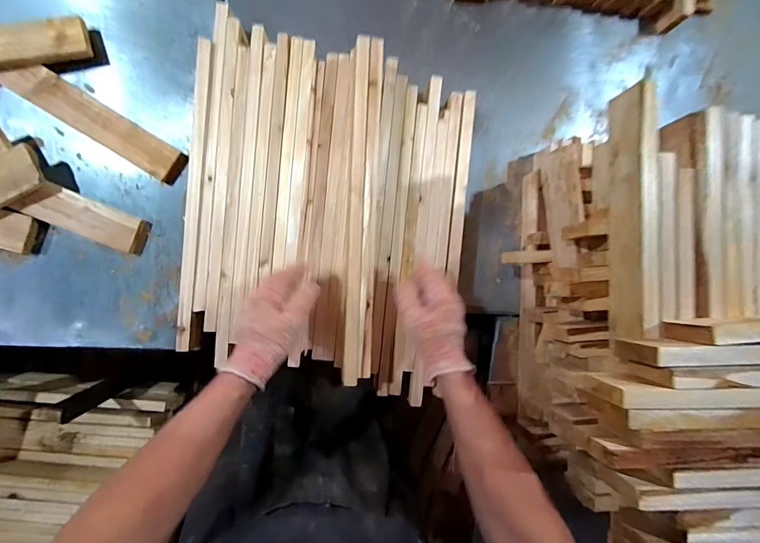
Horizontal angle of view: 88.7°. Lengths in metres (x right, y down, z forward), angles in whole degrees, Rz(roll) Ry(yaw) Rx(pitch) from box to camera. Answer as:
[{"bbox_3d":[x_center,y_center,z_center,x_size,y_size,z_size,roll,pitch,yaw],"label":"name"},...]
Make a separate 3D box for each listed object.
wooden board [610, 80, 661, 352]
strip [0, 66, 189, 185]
[{"bbox_3d":[0.290,-0.064,0.446,0.020,0.057,0.284,0,91,-6],"label":"wooden board"},{"bbox_3d":[-0.520,-0.282,0.608,0.448,0.030,0.063,30,87,-5],"label":"strip"}]

